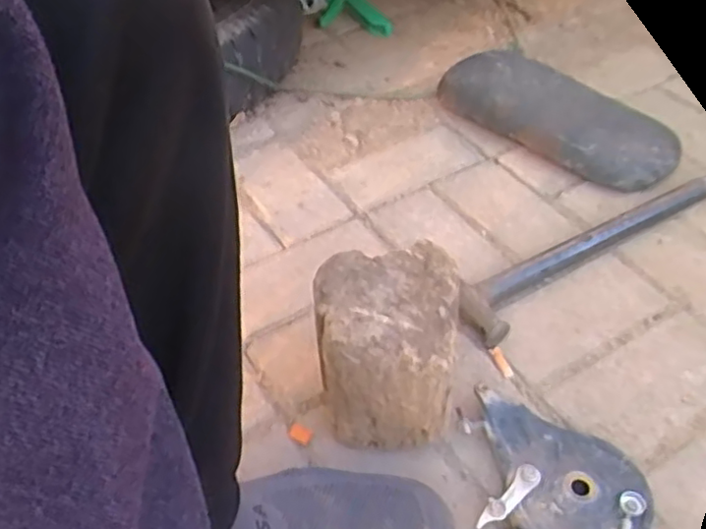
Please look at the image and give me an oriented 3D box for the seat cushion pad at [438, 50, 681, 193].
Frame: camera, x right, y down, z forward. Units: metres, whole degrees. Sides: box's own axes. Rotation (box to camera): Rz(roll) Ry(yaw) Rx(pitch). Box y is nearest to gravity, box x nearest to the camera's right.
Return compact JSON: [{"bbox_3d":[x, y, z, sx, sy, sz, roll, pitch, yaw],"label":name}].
[{"bbox_3d":[0.271,-0.204,0.888,0.151,0.042,0.340,-36,53,-28],"label":"seat cushion pad"}]

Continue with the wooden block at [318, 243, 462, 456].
[{"bbox_3d":[0.030,0.074,0.544,0.106,0.152,0.122,5,46,8],"label":"wooden block"}]

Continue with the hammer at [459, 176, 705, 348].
[{"bbox_3d":[0.283,-0.035,0.723,0.410,0.028,0.072,-29,50,-23],"label":"hammer"}]

